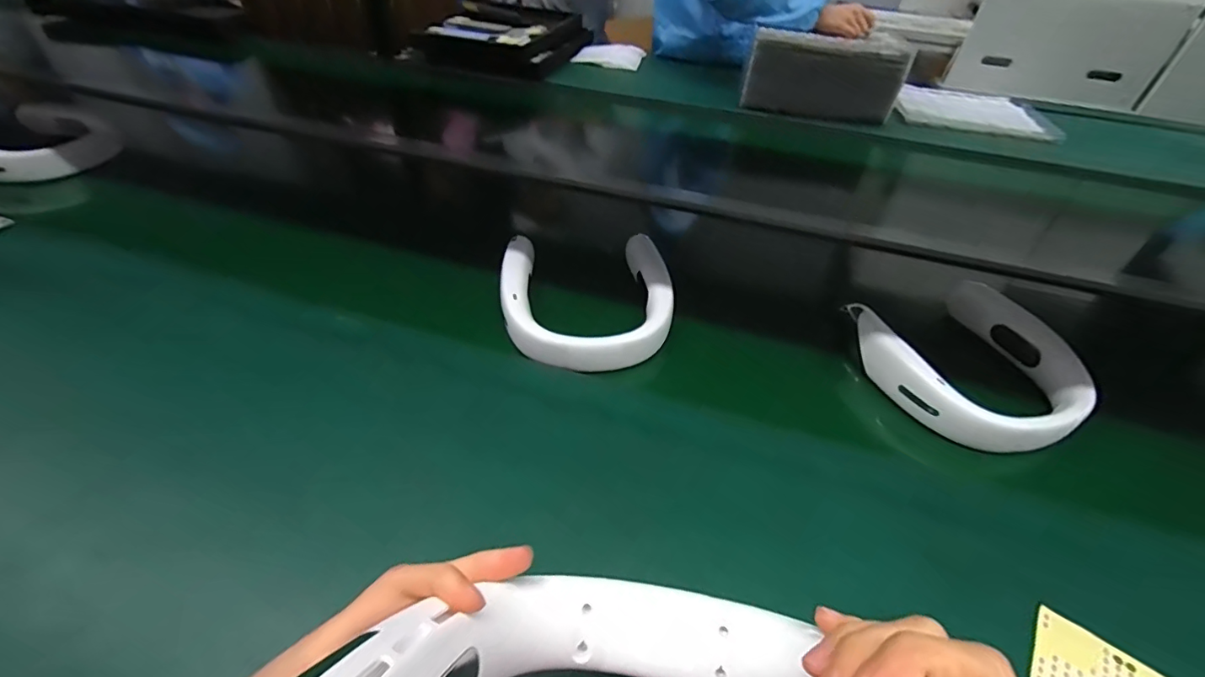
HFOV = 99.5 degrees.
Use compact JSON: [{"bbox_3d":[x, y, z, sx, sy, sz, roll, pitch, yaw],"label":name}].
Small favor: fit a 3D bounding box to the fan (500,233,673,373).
[{"bbox_3d":[-0.020,-0.050,0.579,0.189,0.047,0.200,0,44,-6],"label":"fan"}]

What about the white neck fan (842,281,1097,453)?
[{"bbox_3d":[0.385,0.022,0.530,0.212,0.045,0.192,-14,47,-20],"label":"white neck fan"}]

